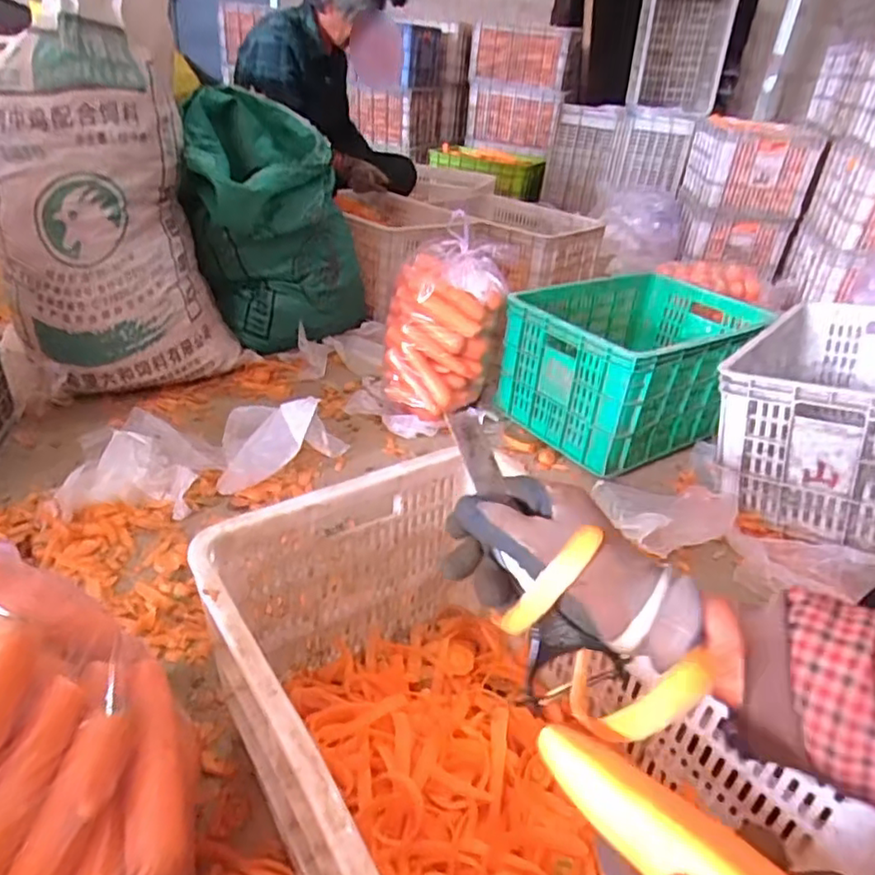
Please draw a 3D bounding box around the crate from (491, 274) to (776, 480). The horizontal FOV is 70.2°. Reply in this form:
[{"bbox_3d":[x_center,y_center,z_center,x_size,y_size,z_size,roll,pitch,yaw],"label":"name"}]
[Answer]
[{"bbox_3d":[0.426,-0.174,1.354,0.540,0.246,0.377,-20,40,-35],"label":"crate"}]

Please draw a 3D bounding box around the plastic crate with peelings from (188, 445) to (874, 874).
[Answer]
[{"bbox_3d":[0.022,0.287,0.556,0.311,0.270,0.509,-16,37,-31],"label":"plastic crate with peelings"}]

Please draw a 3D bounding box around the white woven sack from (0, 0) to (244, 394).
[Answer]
[{"bbox_3d":[-0.622,-0.480,1.162,0.380,0.752,0.209,-15,37,-29],"label":"white woven sack"}]

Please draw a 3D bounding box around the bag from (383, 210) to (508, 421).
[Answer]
[{"bbox_3d":[0.015,-0.225,1.306,0.209,0.321,0.228,21,35,23],"label":"bag"}]

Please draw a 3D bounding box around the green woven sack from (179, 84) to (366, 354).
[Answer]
[{"bbox_3d":[-0.408,-0.501,1.462,0.320,0.499,0.366,17,33,19],"label":"green woven sack"}]

